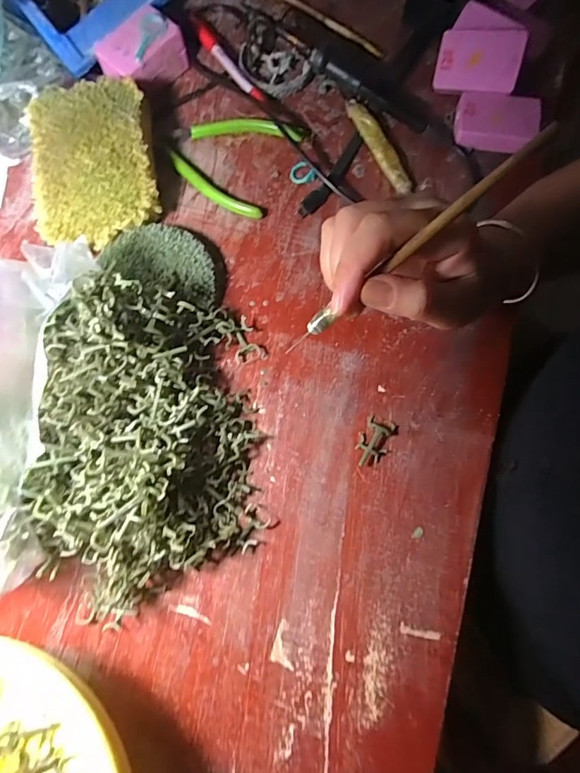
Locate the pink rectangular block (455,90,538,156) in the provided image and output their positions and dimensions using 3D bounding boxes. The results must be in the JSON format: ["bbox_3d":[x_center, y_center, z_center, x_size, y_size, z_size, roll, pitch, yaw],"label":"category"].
[{"bbox_3d":[0.185,-0.236,0.401,0.070,0.023,0.041,7,78,3],"label":"pink rectangular block"}]

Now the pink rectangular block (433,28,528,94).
[{"bbox_3d":[0.165,-0.285,0.391,0.069,0.010,0.048,13,105,14],"label":"pink rectangular block"}]

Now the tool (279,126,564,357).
[{"bbox_3d":[0.055,-0.065,0.222,0.157,0.004,0.008,-38,78,28],"label":"tool"}]

